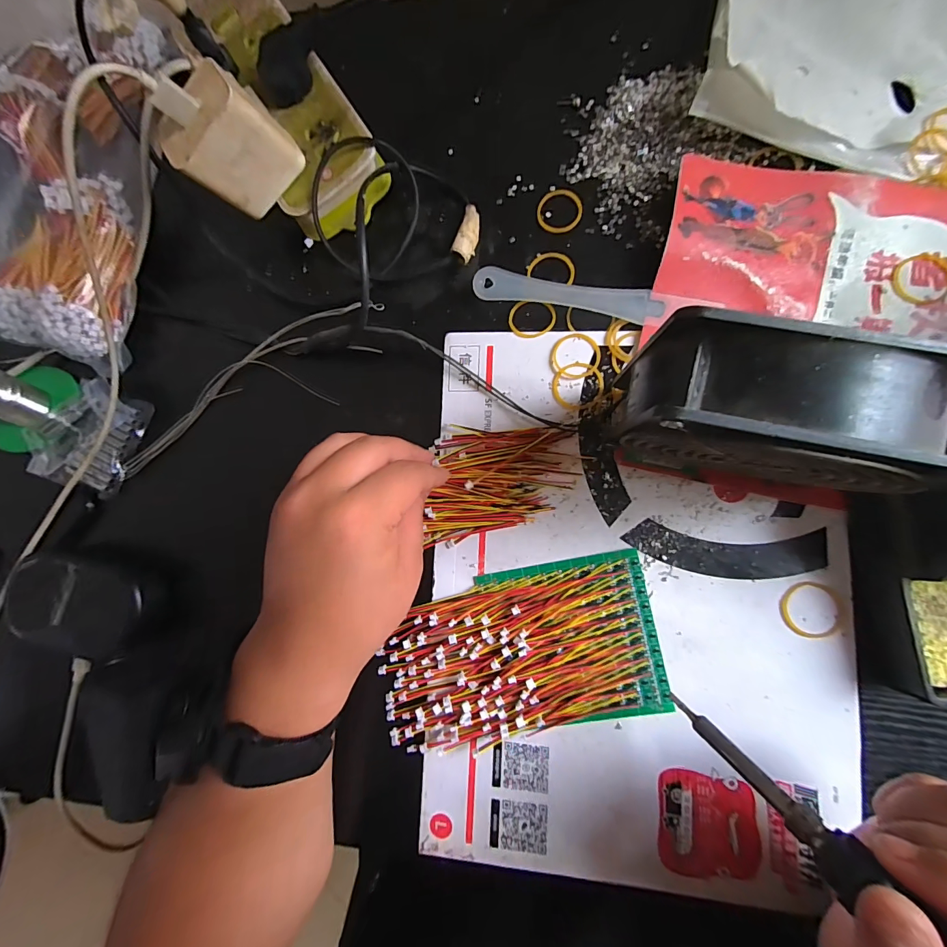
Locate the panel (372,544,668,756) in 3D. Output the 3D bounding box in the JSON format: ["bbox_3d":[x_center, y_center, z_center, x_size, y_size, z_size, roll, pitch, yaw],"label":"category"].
[{"bbox_3d":[0.025,0.111,0.246,0.165,0.017,0.094,-14,84,6],"label":"panel"}]

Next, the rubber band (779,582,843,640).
[{"bbox_3d":[0.194,0.078,0.234,0.032,0.005,0.030,2,86,8],"label":"rubber band"}]

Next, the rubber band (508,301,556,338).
[{"bbox_3d":[0.039,-0.101,0.271,0.030,0.004,0.025,7,87,8],"label":"rubber band"}]

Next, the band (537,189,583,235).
[{"bbox_3d":[0.058,-0.178,0.276,0.030,0.004,0.030,1,86,7],"label":"band"}]

